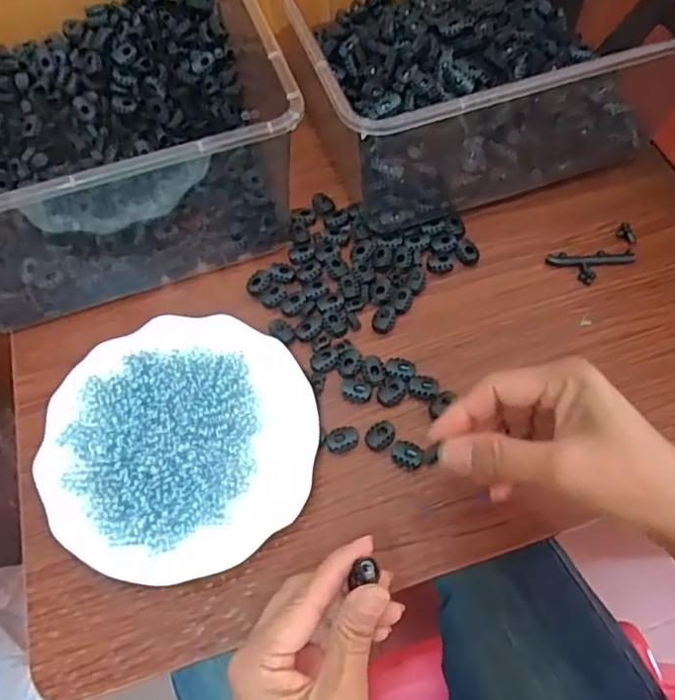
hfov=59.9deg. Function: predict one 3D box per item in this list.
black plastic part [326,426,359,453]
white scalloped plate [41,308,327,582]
[{"bbox_3d":[0.004,0.063,0.411,0.023,0.011,0.015,-14,63,-5],"label":"black plastic part"},{"bbox_3d":[-0.107,0.063,0.411,0.178,0.027,0.183,-1,63,2],"label":"white scalloped plate"}]

